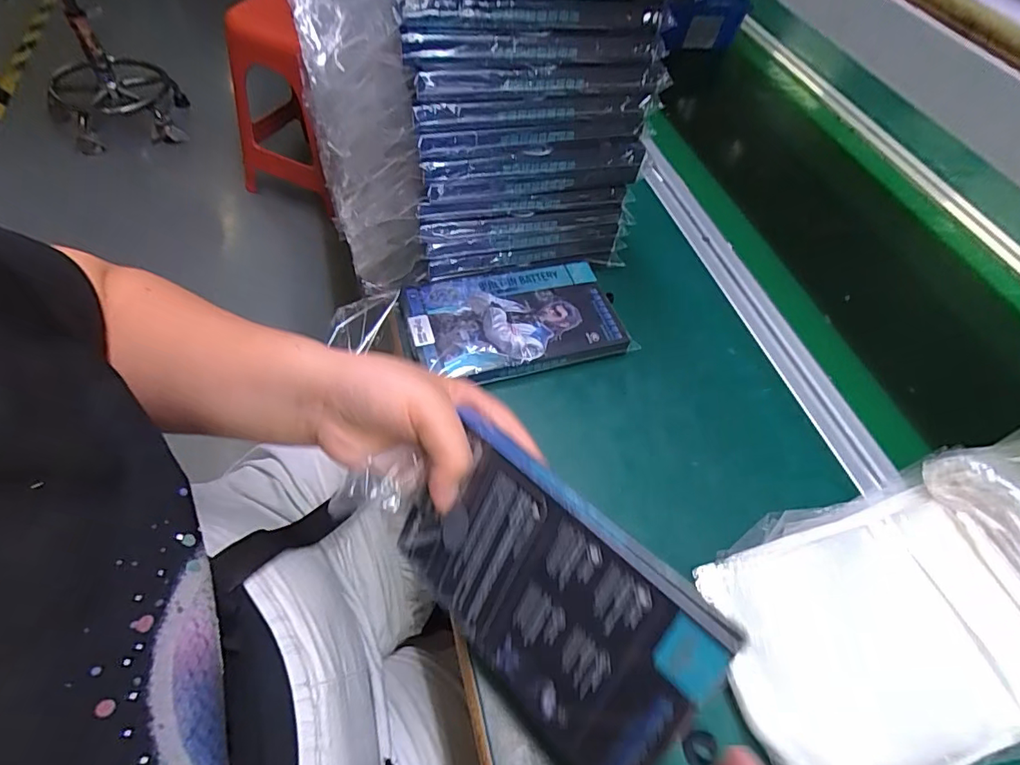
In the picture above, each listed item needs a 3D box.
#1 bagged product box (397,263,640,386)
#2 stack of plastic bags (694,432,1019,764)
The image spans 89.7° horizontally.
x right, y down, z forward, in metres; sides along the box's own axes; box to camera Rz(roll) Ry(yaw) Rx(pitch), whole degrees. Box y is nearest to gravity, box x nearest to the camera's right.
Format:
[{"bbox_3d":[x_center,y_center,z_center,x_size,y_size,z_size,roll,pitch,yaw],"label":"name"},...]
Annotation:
[{"bbox_3d":[0.001,-0.045,0.414,0.169,0.025,0.096,-10,56,-12],"label":"bagged product box"},{"bbox_3d":[0.275,0.132,0.301,0.321,0.053,0.169,-10,56,-12],"label":"stack of plastic bags"}]

